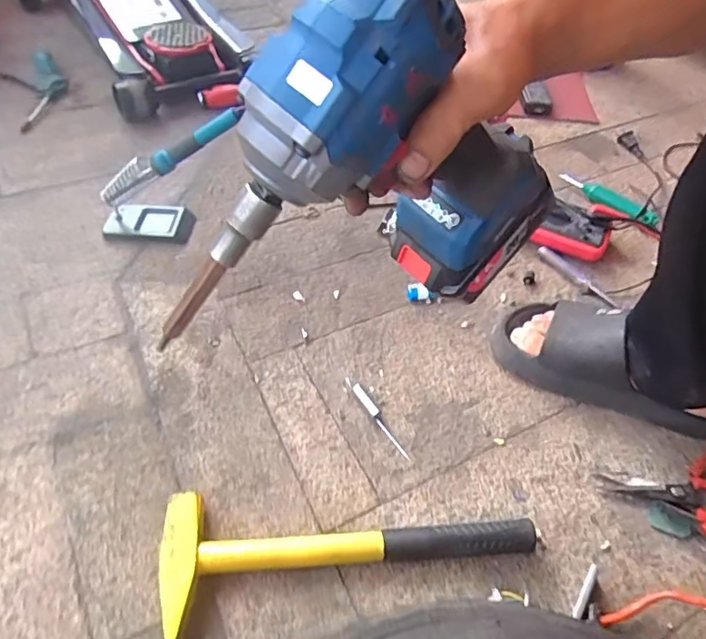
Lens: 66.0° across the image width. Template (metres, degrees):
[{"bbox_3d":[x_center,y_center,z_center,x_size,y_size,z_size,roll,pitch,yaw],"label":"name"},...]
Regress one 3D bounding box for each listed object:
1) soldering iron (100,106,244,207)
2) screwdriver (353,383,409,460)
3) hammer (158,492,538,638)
[{"bbox_3d":[-0.220,-0.191,0.644,0.217,0.033,0.019,-24,49,18],"label":"soldering iron"},{"bbox_3d":[0.029,0.102,0.552,0.010,0.012,0.091,-28,58,-25],"label":"screwdriver"},{"bbox_3d":[0.000,0.192,0.464,0.312,0.031,0.102,-3,51,-7],"label":"hammer"}]

